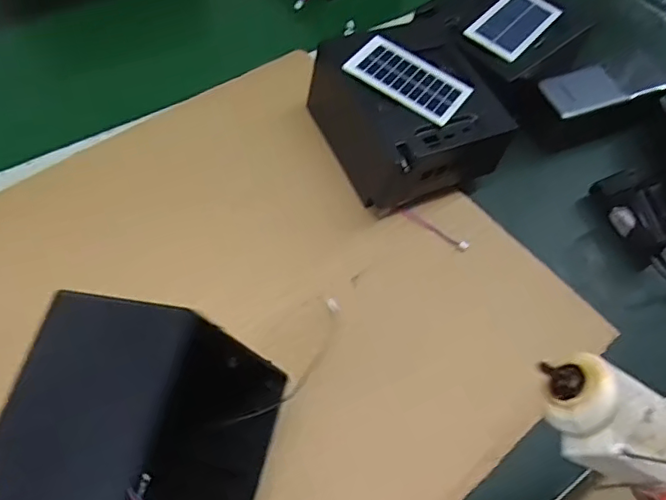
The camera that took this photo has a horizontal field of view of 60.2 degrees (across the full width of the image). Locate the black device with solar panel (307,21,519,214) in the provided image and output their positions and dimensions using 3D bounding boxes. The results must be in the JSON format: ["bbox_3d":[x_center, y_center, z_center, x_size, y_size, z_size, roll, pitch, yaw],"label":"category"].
[{"bbox_3d":[0.063,-0.113,0.500,0.122,0.090,0.140,-20,64,-18],"label":"black device with solar panel"}]

